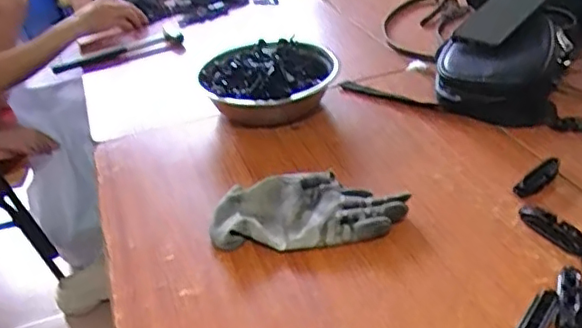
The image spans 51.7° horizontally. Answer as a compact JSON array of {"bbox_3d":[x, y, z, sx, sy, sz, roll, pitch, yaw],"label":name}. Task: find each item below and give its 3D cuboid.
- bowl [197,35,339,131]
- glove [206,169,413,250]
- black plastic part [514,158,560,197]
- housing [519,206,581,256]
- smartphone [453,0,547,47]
[{"bbox_3d":[-0.029,-0.116,0.869,0.182,0.077,0.185,-5,33,4],"label":"bowl"},{"bbox_3d":[0.018,0.048,0.652,0.201,0.029,0.102,-7,33,1],"label":"glove"},{"bbox_3d":[0.276,0.014,0.667,0.073,0.016,0.020,-31,40,-31],"label":"black plastic part"},{"bbox_3d":[0.261,0.064,0.592,0.022,0.014,0.082,-18,35,-16],"label":"housing"},{"bbox_3d":[0.300,-0.215,0.859,0.134,0.014,0.076,-45,52,-17],"label":"smartphone"}]

